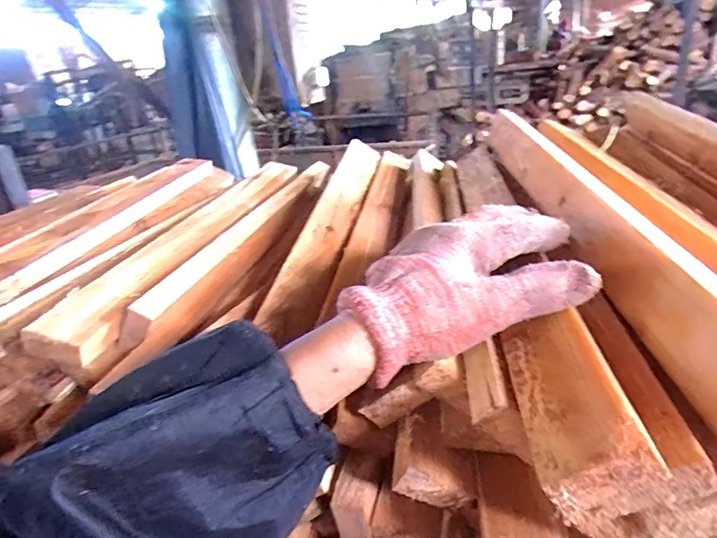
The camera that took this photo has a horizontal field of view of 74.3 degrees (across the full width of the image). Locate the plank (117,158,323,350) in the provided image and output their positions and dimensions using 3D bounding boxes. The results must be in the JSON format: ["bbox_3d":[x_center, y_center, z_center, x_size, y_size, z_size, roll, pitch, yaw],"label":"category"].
[{"bbox_3d":[-0.102,-0.054,0.540,0.029,0.041,0.466,-2,25,14],"label":"plank"}]

